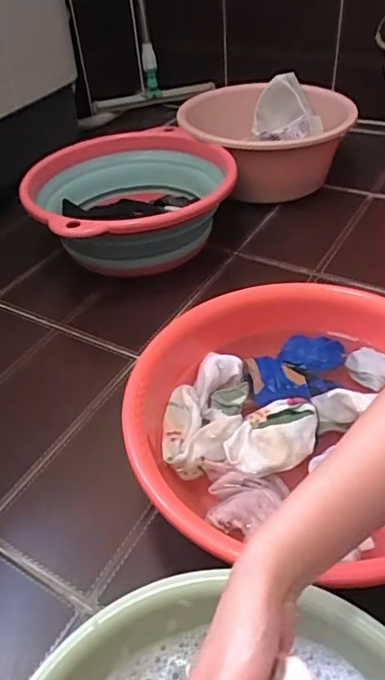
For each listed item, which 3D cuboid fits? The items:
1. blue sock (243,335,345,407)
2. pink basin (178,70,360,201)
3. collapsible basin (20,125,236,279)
[{"bbox_3d":[0.123,0.033,0.613,0.120,0.030,0.079,-35,50,-30],"label":"blue sock"},{"bbox_3d":[0.151,-0.389,1.056,0.323,0.160,0.330,-2,42,2],"label":"pink basin"},{"bbox_3d":[-0.101,-0.230,0.918,0.332,0.149,0.336,-2,42,2],"label":"collapsible basin"}]

